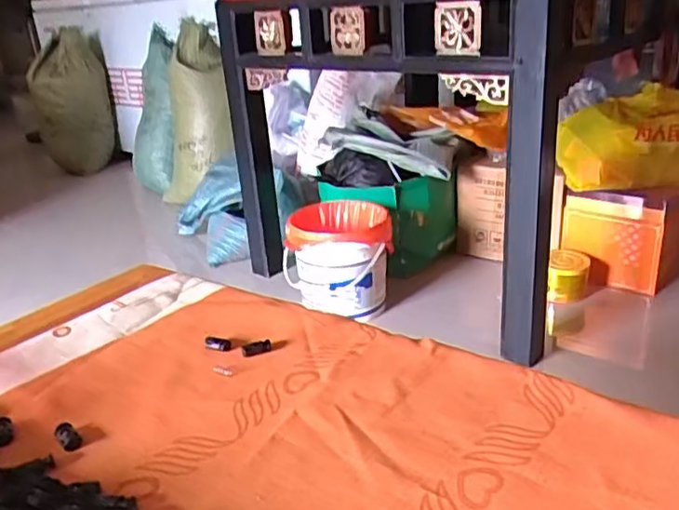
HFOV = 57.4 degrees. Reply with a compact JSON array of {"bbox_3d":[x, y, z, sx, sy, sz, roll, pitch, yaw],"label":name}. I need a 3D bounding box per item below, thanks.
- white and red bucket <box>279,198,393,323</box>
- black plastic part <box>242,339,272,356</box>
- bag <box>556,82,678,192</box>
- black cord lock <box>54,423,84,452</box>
[{"bbox_3d":[-0.004,0.017,1.679,0.284,0.255,0.235,-7,22,-7],"label":"white and red bucket"},{"bbox_3d":[-0.077,0.085,0.572,0.027,0.010,0.010,-11,23,-16],"label":"black plastic part"},{"bbox_3d":[0.845,-0.321,1.736,0.393,0.243,0.200,-11,23,-16],"label":"bag"},{"bbox_3d":[-0.206,0.137,0.471,0.016,0.008,0.030,-21,27,-35],"label":"black cord lock"}]

